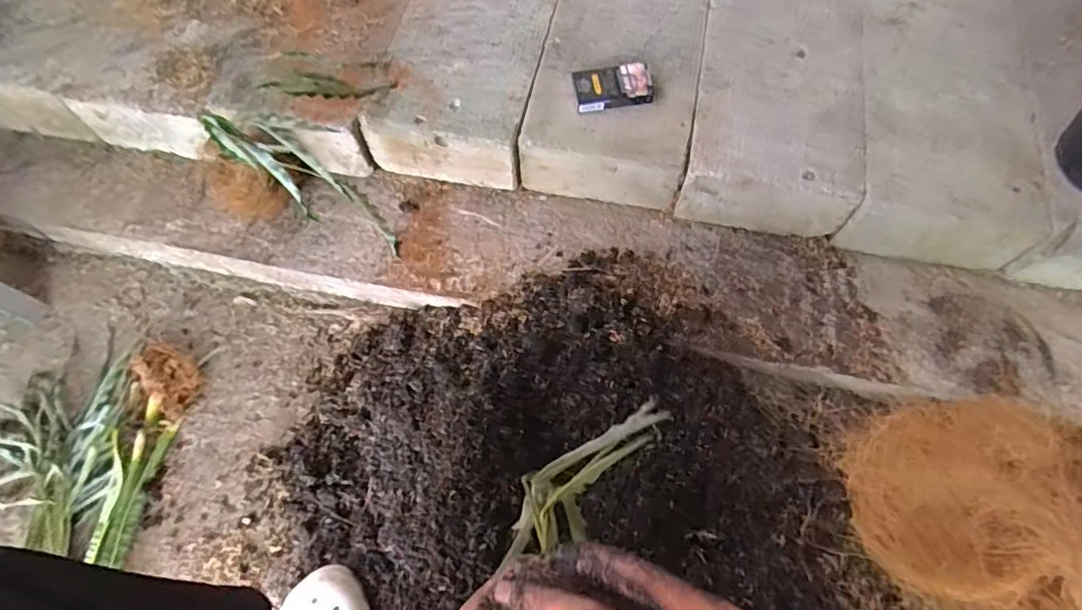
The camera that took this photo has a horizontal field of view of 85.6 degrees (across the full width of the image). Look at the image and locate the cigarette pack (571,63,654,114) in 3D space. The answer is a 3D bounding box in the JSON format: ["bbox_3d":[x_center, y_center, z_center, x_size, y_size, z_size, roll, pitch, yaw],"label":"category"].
[{"bbox_3d":[0.088,-0.265,0.714,0.091,0.027,0.054,-7,65,-3],"label":"cigarette pack"}]

